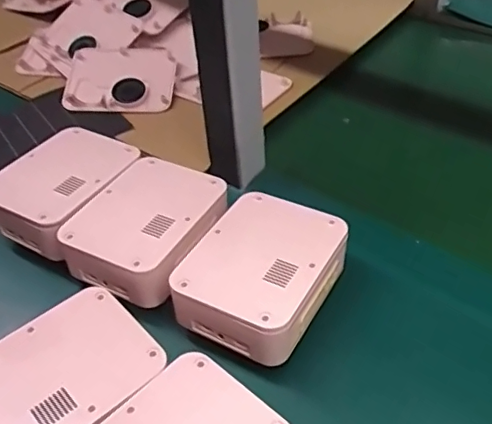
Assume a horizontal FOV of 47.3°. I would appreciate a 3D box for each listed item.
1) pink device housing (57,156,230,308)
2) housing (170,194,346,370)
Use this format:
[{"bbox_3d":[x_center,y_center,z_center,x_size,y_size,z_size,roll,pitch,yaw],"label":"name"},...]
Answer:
[{"bbox_3d":[-0.082,0.011,0.480,0.105,0.043,0.127,19,50,23],"label":"pink device housing"},{"bbox_3d":[0.013,0.046,0.438,0.100,0.041,0.124,19,50,23],"label":"housing"}]

